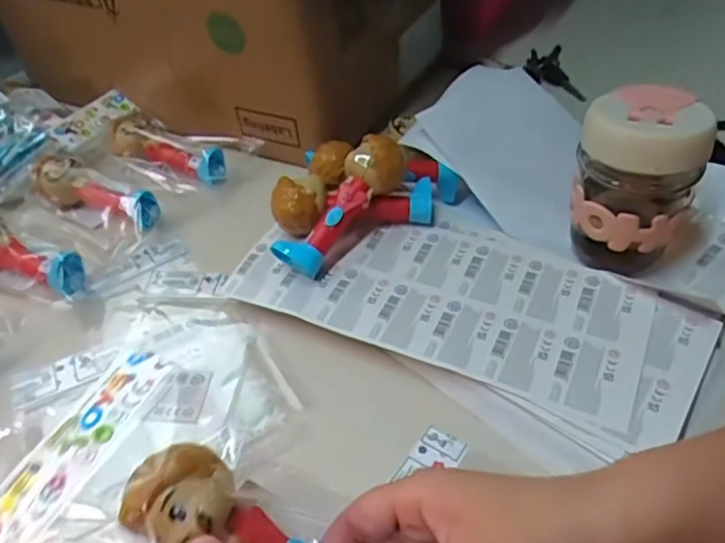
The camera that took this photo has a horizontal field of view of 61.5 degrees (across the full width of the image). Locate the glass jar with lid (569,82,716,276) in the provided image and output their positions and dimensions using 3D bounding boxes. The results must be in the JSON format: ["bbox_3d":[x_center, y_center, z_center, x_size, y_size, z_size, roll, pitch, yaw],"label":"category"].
[{"bbox_3d":[0.188,-0.064,0.426,0.069,0.111,0.063,-3,44,3],"label":"glass jar with lid"}]

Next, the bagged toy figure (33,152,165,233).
[{"bbox_3d":[-0.240,-0.072,0.547,0.132,0.034,0.048,19,49,23],"label":"bagged toy figure"}]

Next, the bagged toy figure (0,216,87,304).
[{"bbox_3d":[-0.273,-0.010,0.484,0.135,0.035,0.043,17,50,19],"label":"bagged toy figure"}]

